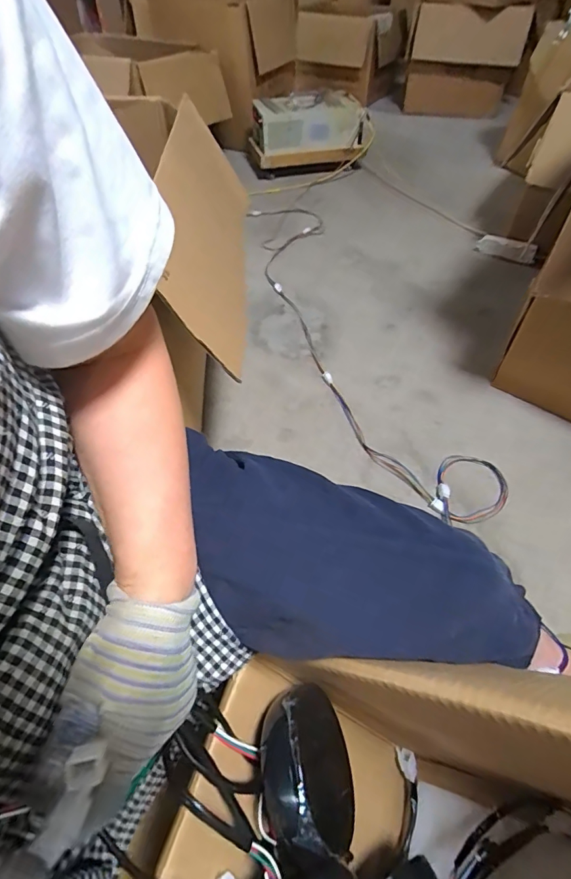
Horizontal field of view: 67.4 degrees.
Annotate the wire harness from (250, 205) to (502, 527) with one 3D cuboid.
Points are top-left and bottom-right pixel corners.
[{"bbox_3d":[0.146,-0.355,1.217,0.268,0.033,1.411,-14,53,-9],"label":"wire harness"}]

